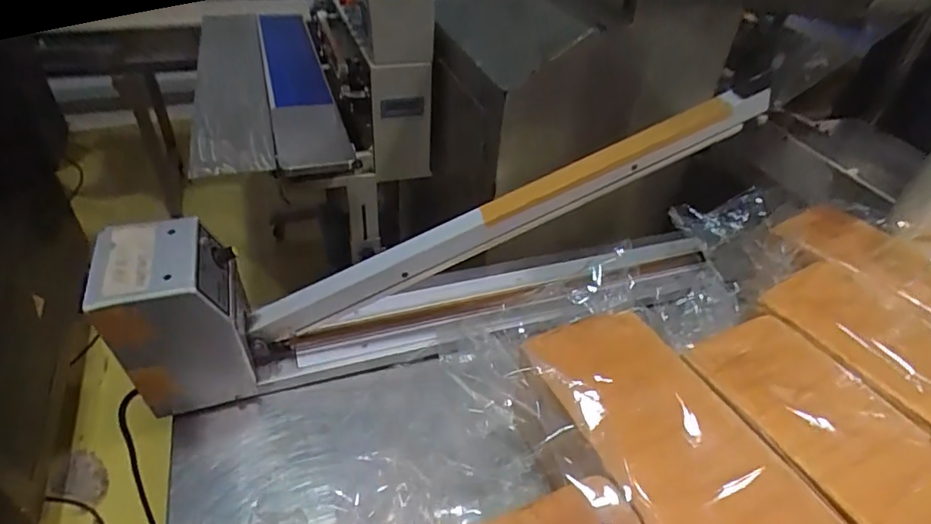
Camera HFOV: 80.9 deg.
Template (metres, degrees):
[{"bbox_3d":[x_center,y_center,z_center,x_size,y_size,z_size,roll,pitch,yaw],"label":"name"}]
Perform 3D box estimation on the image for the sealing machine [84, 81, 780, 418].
[{"bbox_3d":[-0.002,-0.019,0.647,0.738,0.280,0.123,-11,42,-17],"label":"sealing machine"}]

